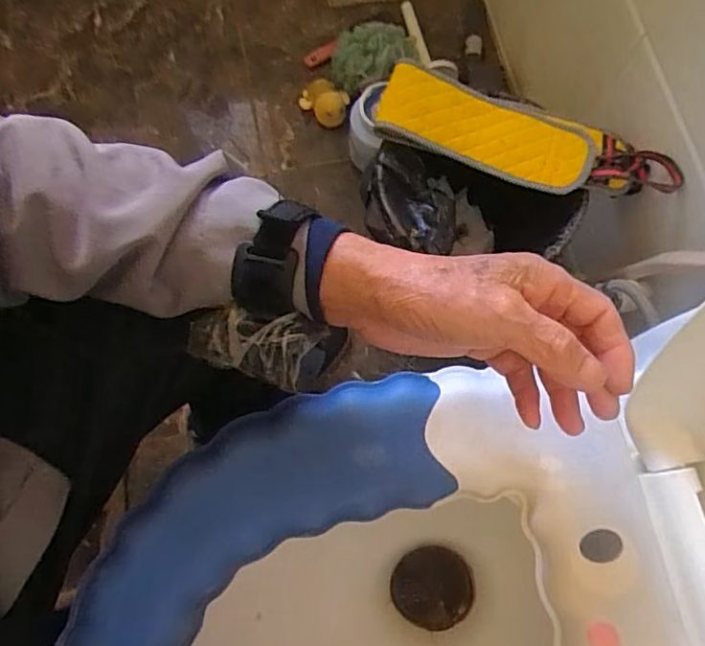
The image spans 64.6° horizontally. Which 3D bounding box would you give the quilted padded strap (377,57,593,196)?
[{"bbox_3d":[0.155,-0.225,0.647,0.249,0.034,0.091,17,74,3],"label":"quilted padded strap"}]

